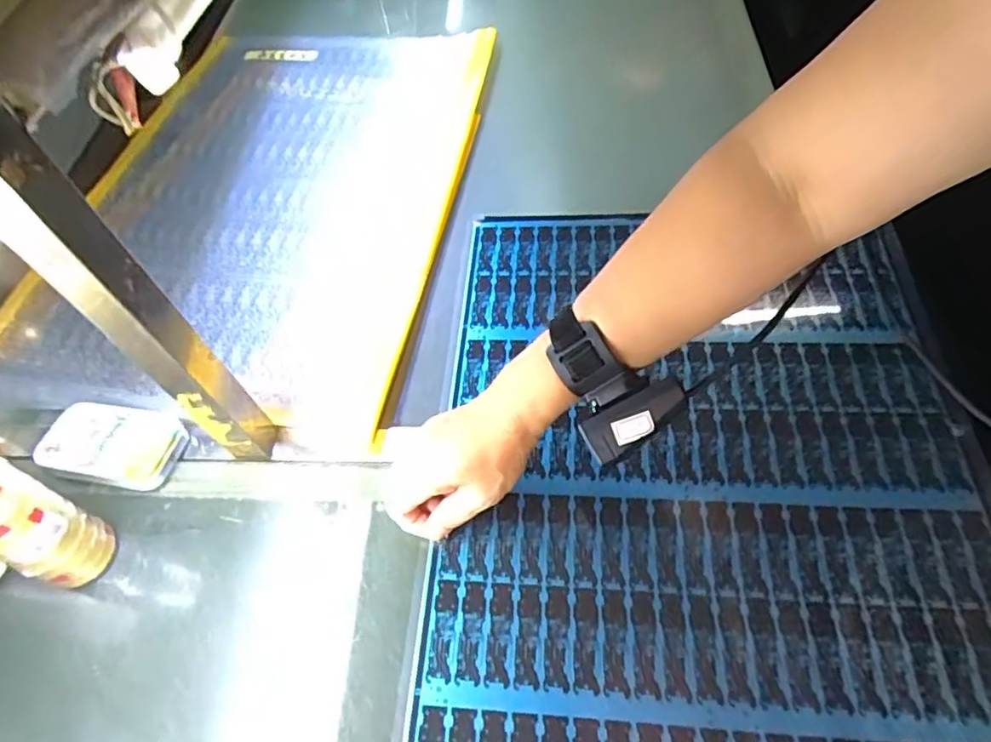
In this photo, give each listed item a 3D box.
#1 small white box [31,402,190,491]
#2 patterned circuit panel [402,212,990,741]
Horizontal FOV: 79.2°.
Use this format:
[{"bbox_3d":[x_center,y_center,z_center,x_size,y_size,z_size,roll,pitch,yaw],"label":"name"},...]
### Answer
[{"bbox_3d":[-0.312,0.061,0.491,0.104,0.026,0.063,7,58,9],"label":"small white box"},{"bbox_3d":[0.153,0.085,0.456,0.409,0.014,0.568,-1,57,4],"label":"patterned circuit panel"}]

